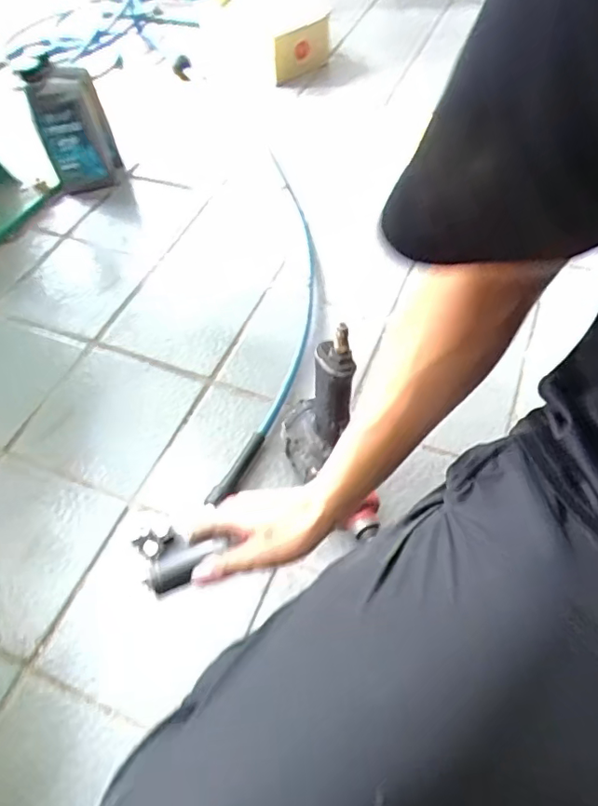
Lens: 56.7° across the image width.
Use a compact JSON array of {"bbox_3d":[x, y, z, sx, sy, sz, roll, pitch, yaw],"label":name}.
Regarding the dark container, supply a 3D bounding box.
[{"bbox_3d":[-0.428,-0.528,1.063,0.130,0.200,0.101,-18,55,-10],"label":"dark container"}]

